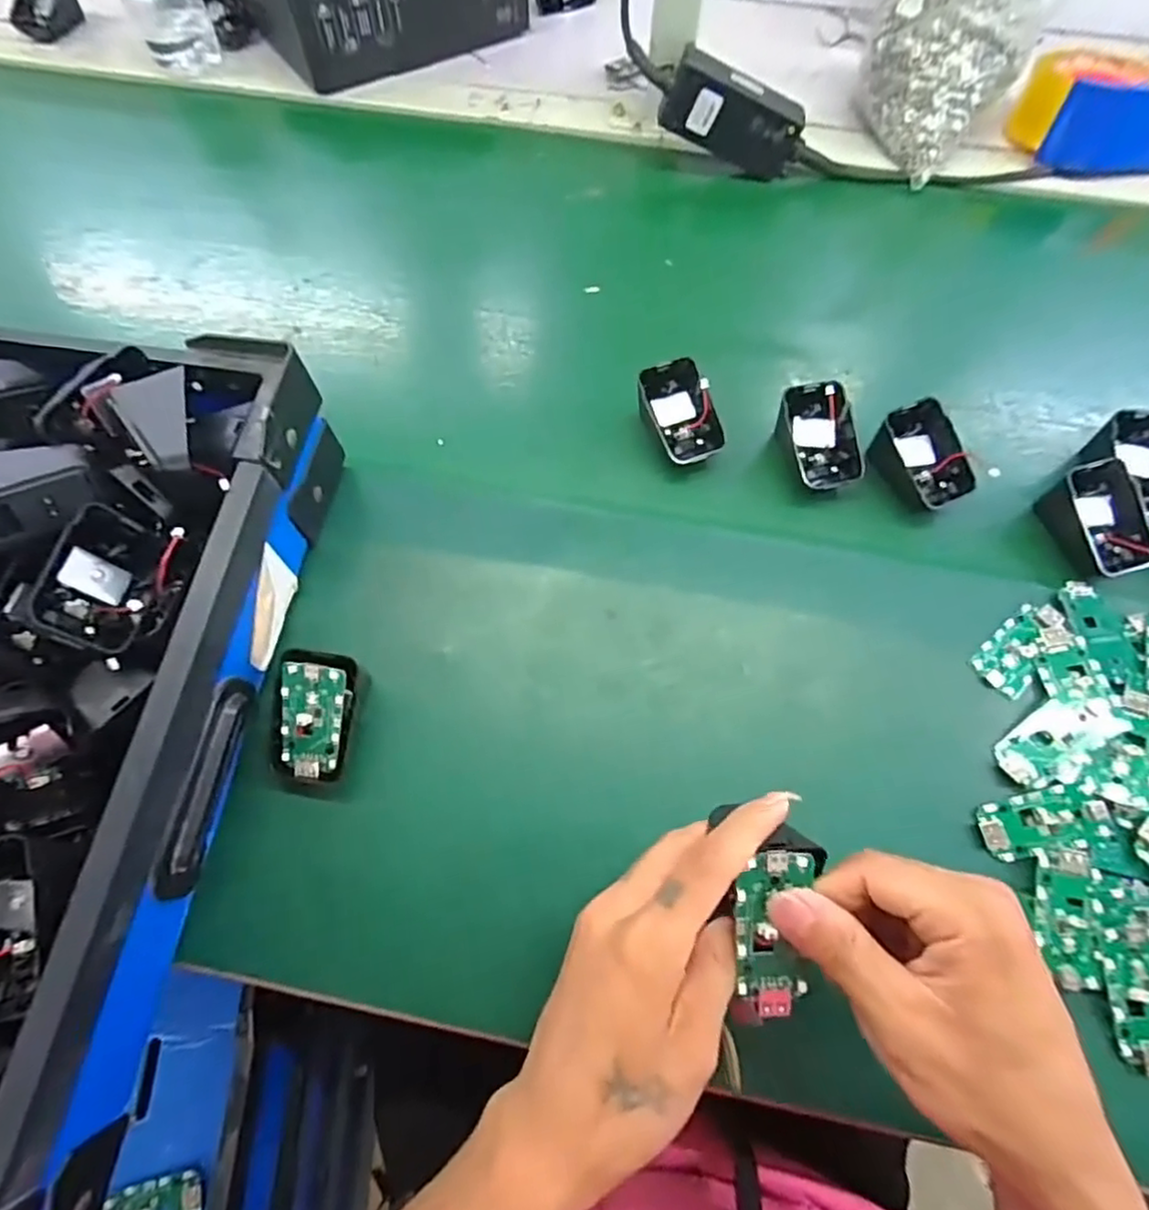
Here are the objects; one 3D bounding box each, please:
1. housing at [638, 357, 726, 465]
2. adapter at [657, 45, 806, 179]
[{"bbox_3d":[0.071,-0.128,0.420,0.046,0.044,0.065,-18,68,-9],"label":"housing"},{"bbox_3d":[0.135,-0.407,0.521,0.119,0.052,0.025,16,66,-15],"label":"adapter"}]

